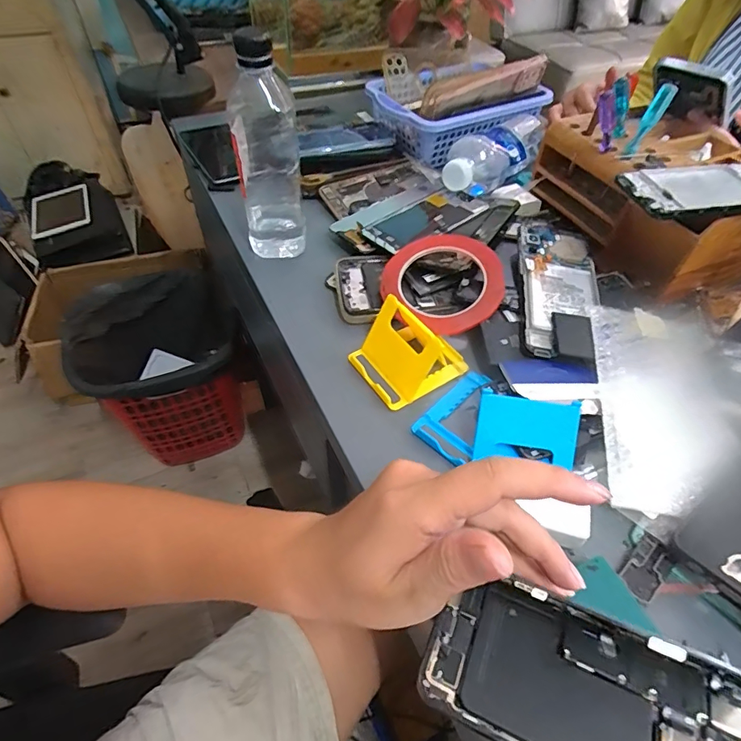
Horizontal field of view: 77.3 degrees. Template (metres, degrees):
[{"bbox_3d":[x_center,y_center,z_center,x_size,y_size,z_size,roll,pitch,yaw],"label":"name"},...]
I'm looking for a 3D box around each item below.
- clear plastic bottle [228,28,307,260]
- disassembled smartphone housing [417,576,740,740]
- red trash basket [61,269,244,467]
[{"bbox_3d":[-0.098,-0.203,0.435,0.056,0.187,0.062,-12,51,-12],"label":"clear plastic bottle"},{"bbox_3d":[0.110,0.163,0.235,0.158,0.005,0.079,16,51,15],"label":"disassembled smartphone housing"},{"bbox_3d":[-0.446,0.007,1.043,0.307,0.316,0.313,-14,51,-13],"label":"red trash basket"}]

